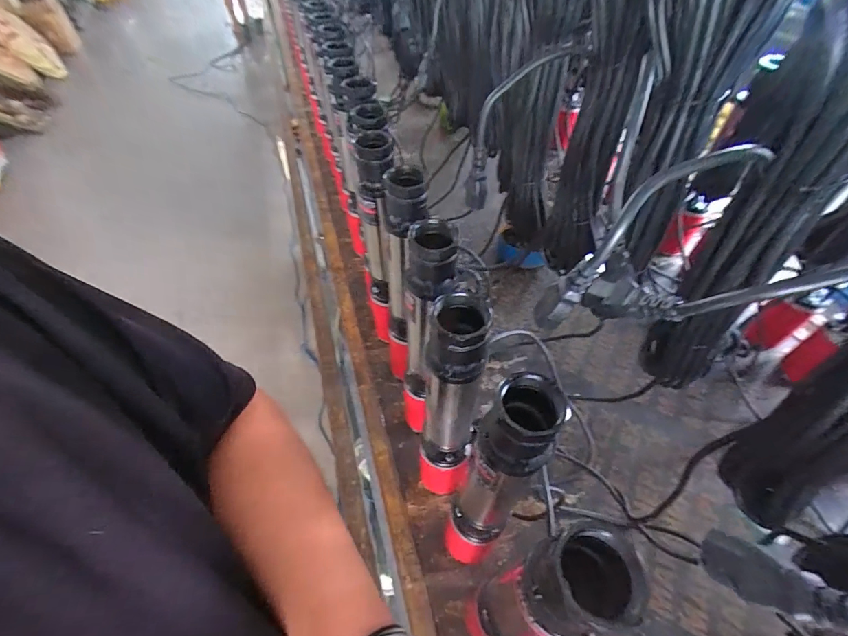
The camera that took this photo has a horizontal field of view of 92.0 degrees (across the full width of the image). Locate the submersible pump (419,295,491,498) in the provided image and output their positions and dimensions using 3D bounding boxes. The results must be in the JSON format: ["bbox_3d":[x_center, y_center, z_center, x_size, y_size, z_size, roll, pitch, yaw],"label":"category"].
[{"bbox_3d":[0.034,0.119,0.513,0.064,0.396,0.060,10,51,7],"label":"submersible pump"}]

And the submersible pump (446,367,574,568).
[{"bbox_3d":[0.070,0.210,0.478,0.064,0.441,0.060,24,55,18],"label":"submersible pump"}]

